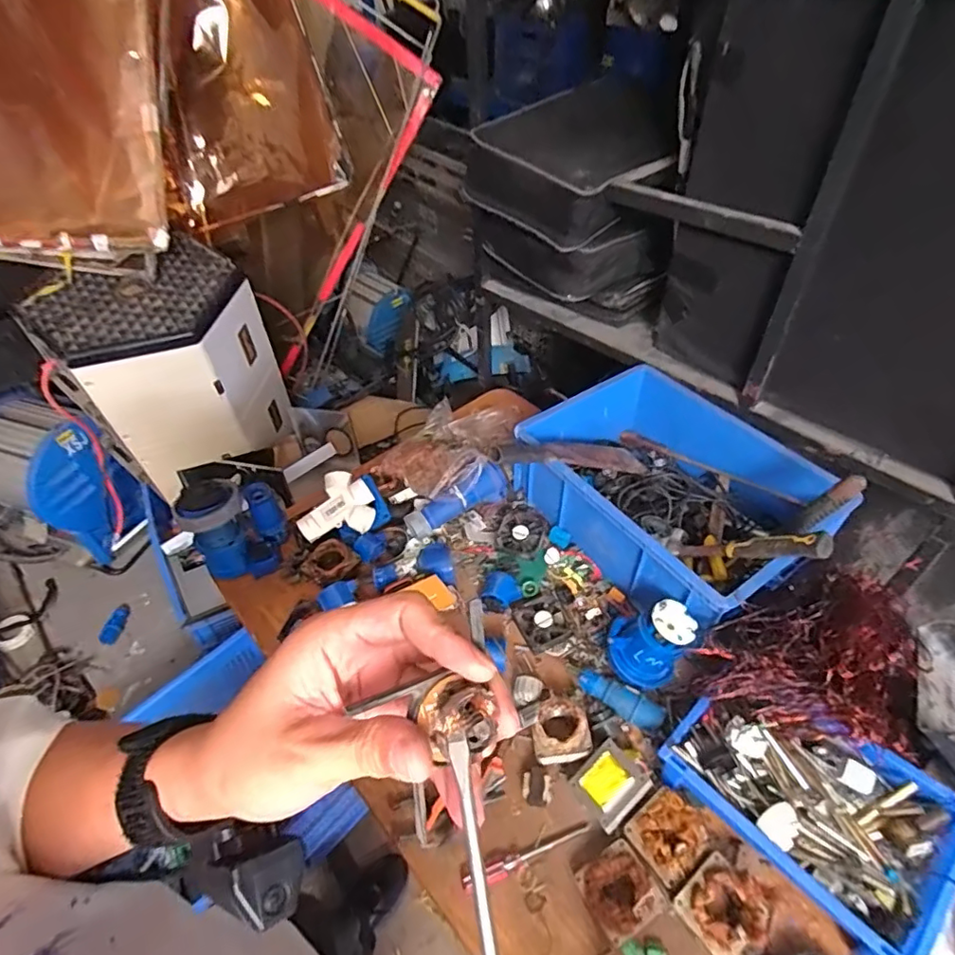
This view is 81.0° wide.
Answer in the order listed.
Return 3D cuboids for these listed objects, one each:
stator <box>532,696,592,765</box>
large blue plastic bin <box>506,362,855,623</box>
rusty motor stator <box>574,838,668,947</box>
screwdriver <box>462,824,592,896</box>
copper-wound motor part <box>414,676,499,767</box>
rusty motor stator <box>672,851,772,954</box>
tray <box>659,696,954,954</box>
[{"bbox_3d":[0.118,0.361,0.805,0.078,0.044,0.083,-5,46,-4],"label":"stator"},{"bbox_3d":[0.361,0.004,1.012,0.408,0.194,0.485,-32,53,-27],"label":"large blue plastic bin"},{"bbox_3d":[0.173,0.506,0.683,0.084,0.049,0.084,-21,49,-19],"label":"rusty motor stator"},{"bbox_3d":[0.065,0.492,0.727,0.178,0.017,0.022,-17,48,-15],"label":"screwdriver"},{"bbox_3d":[-0.007,0.084,0.198,0.027,0.017,0.024,-24,50,-21],"label":"copper-wound motor part"},{"bbox_3d":[0.295,0.514,0.663,0.092,0.050,0.092,-30,52,-25],"label":"rusty motor stator"},{"bbox_3d":[0.421,0.405,0.716,0.209,0.085,0.312,-35,55,-29],"label":"tray"}]

